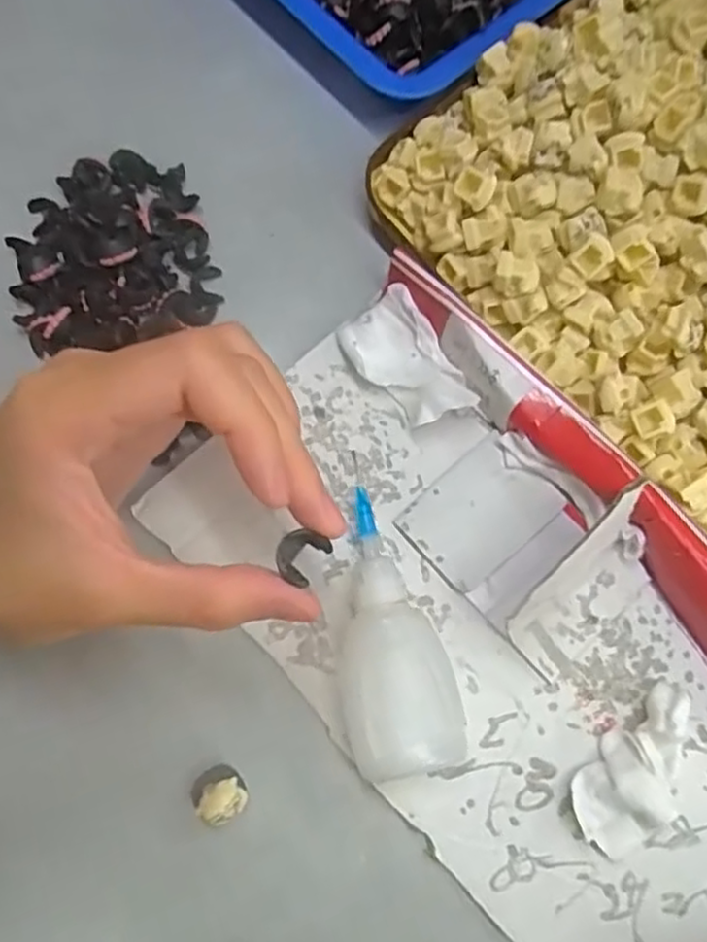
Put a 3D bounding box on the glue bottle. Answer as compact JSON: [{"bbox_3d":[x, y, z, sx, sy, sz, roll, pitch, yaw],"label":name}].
[{"bbox_3d":[0.010,0.050,0.226,0.034,0.023,0.089,-11,74,-4],"label":"glue bottle"}]

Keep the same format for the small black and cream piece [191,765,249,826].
[{"bbox_3d":[-0.042,0.103,0.220,0.015,0.016,0.016,0,74,-1],"label":"small black and cream piece"}]

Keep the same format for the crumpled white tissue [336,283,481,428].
[{"bbox_3d":[0.019,-0.039,0.254,0.031,0.014,0.052,-32,77,-9],"label":"crumpled white tissue"}]

